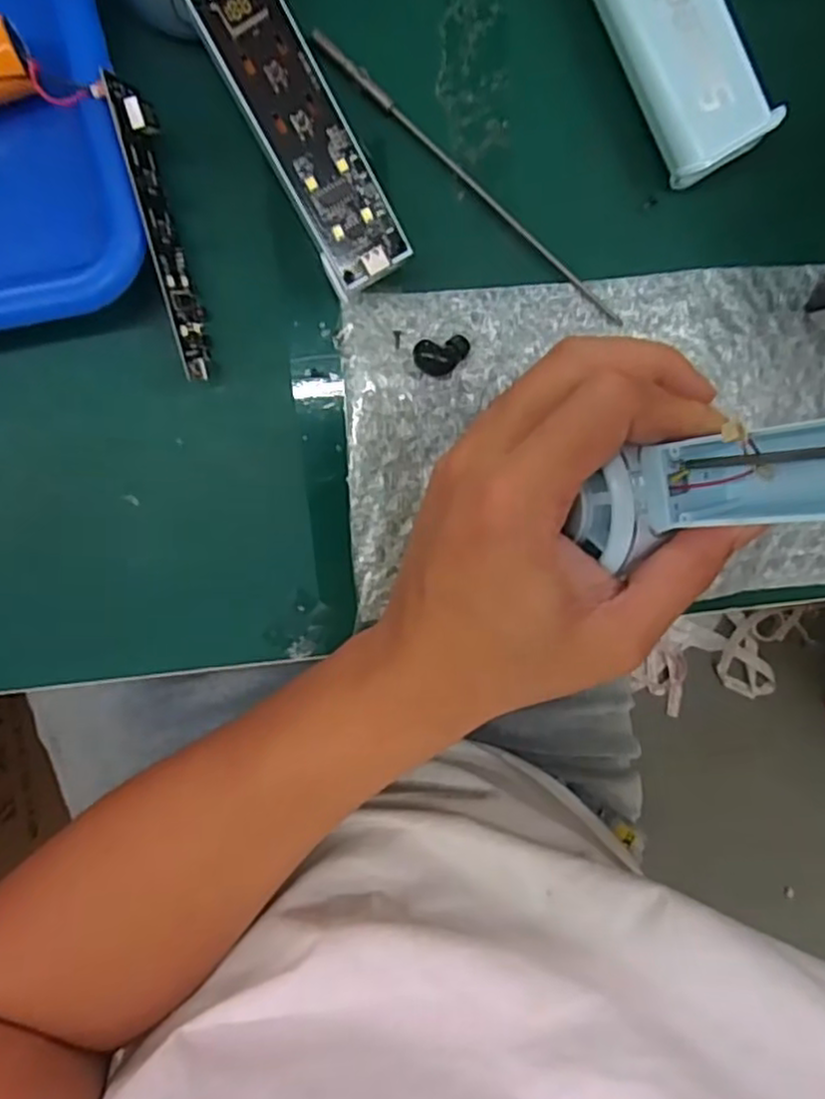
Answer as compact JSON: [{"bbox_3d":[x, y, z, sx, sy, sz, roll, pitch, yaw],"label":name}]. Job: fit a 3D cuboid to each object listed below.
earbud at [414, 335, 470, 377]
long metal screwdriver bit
[{"bbox_3d":[0.011,-0.071,0.263,0.021,0.007,0.013,-12,98,-3],"label":"earbud"},{"bbox_3d":[0.023,-0.132,0.258,0.145,0.004,0.005,39,94,-9],"label":"long metal screwdriver bit"}]

